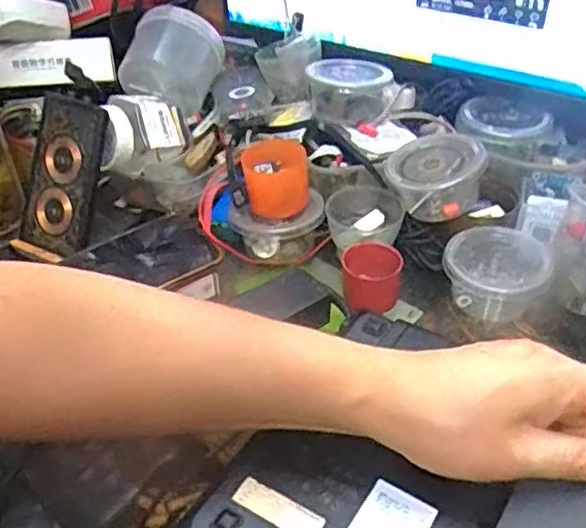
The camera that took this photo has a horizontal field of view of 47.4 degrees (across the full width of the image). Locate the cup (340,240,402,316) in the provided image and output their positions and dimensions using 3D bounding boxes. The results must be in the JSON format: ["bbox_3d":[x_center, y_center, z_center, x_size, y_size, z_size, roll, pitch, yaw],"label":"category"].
[{"bbox_3d":[0.060,0.010,0.508,0.042,0.039,0.050,0,39,3],"label":"cup"}]

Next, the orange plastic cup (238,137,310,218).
[{"bbox_3d":[-0.014,-0.068,0.537,0.052,0.046,0.052,-1,39,1],"label":"orange plastic cup"}]

